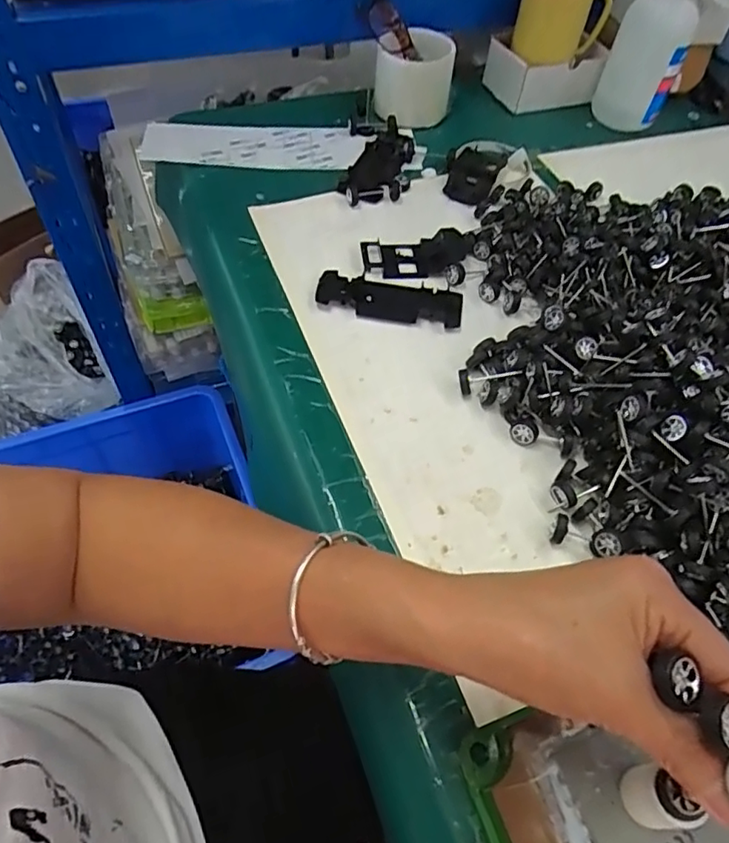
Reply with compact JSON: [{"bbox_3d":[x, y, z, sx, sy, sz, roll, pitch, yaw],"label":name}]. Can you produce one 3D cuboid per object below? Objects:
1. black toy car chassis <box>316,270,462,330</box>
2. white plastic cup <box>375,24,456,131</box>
[{"bbox_3d":[0.023,-0.108,0.509,0.123,0.008,0.046,8,55,1],"label":"black toy car chassis"},{"bbox_3d":[0.057,-0.390,0.665,0.086,0.074,0.072,10,55,2],"label":"white plastic cup"}]

